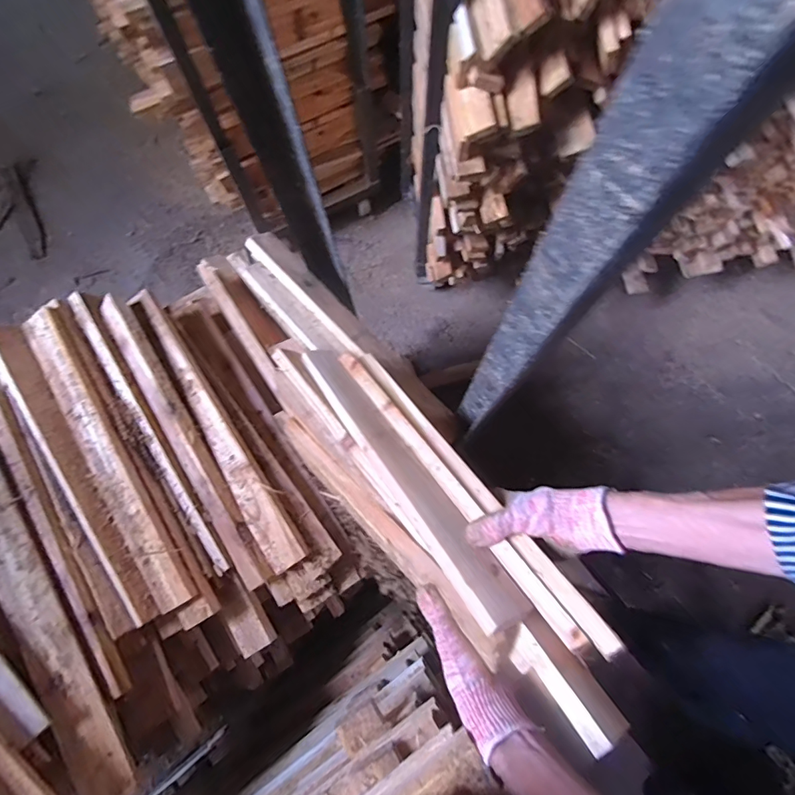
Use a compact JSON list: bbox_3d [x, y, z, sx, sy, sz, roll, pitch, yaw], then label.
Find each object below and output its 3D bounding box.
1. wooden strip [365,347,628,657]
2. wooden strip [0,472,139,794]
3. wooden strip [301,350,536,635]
[{"bbox_3d":[0.071,0.079,0.541,0.020,0.008,0.476,-34,50,-7],"label":"wooden strip"},{"bbox_3d":[-0.499,0.230,0.579,0.055,0.030,0.605,-34,78,-7],"label":"wooden strip"},{"bbox_3d":[-0.010,0.068,0.561,0.055,0.013,0.464,-14,43,-28],"label":"wooden strip"}]

